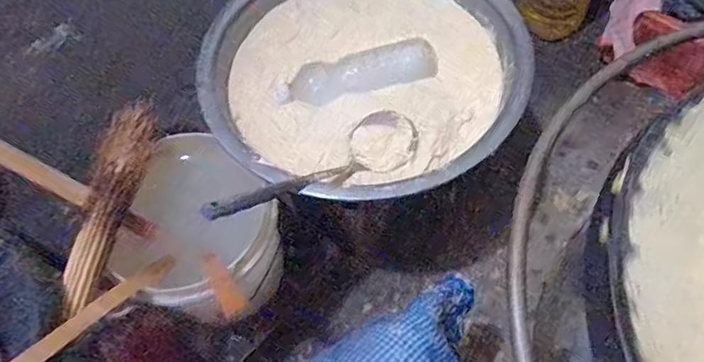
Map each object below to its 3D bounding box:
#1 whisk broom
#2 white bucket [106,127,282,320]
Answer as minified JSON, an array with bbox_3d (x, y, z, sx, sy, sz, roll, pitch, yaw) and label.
[{"bbox_3d":[-0.351,0.028,0.737,0.058,0.069,0.326,8,60,7],"label":"whisk broom"},{"bbox_3d":[-0.237,0.092,0.810,0.228,0.175,0.224,-1,59,2],"label":"white bucket"}]

